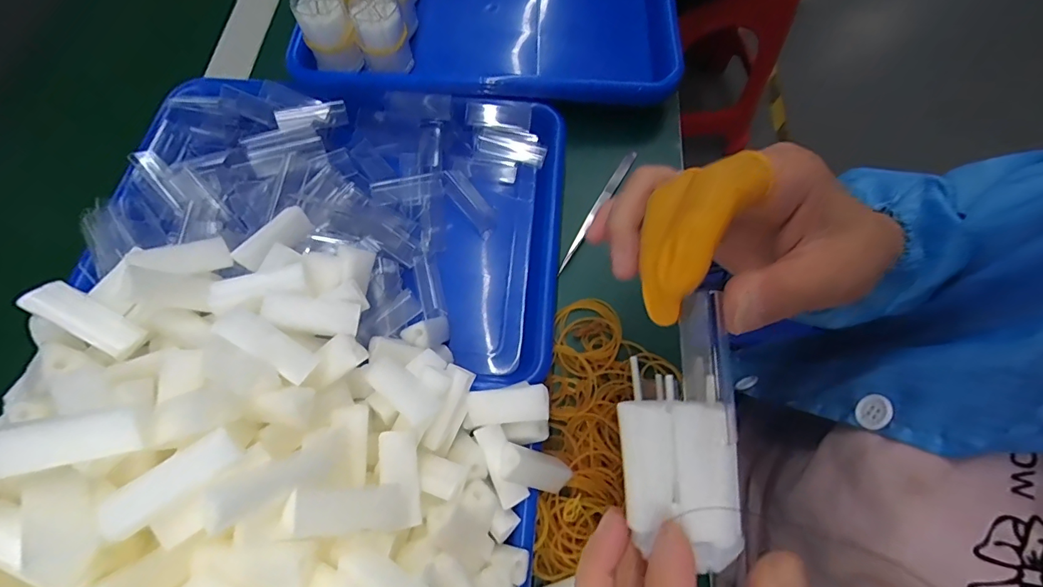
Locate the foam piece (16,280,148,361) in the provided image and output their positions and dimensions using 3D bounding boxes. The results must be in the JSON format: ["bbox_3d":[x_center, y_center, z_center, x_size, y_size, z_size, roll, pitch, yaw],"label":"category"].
[{"bbox_3d":[-0.208,0.013,0.225,0.048,0.015,0.016,37,71,-13],"label":"foam piece"}]

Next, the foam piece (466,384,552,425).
[{"bbox_3d":[-0.007,0.063,0.269,0.046,0.013,0.021,-7,95,9],"label":"foam piece"}]

